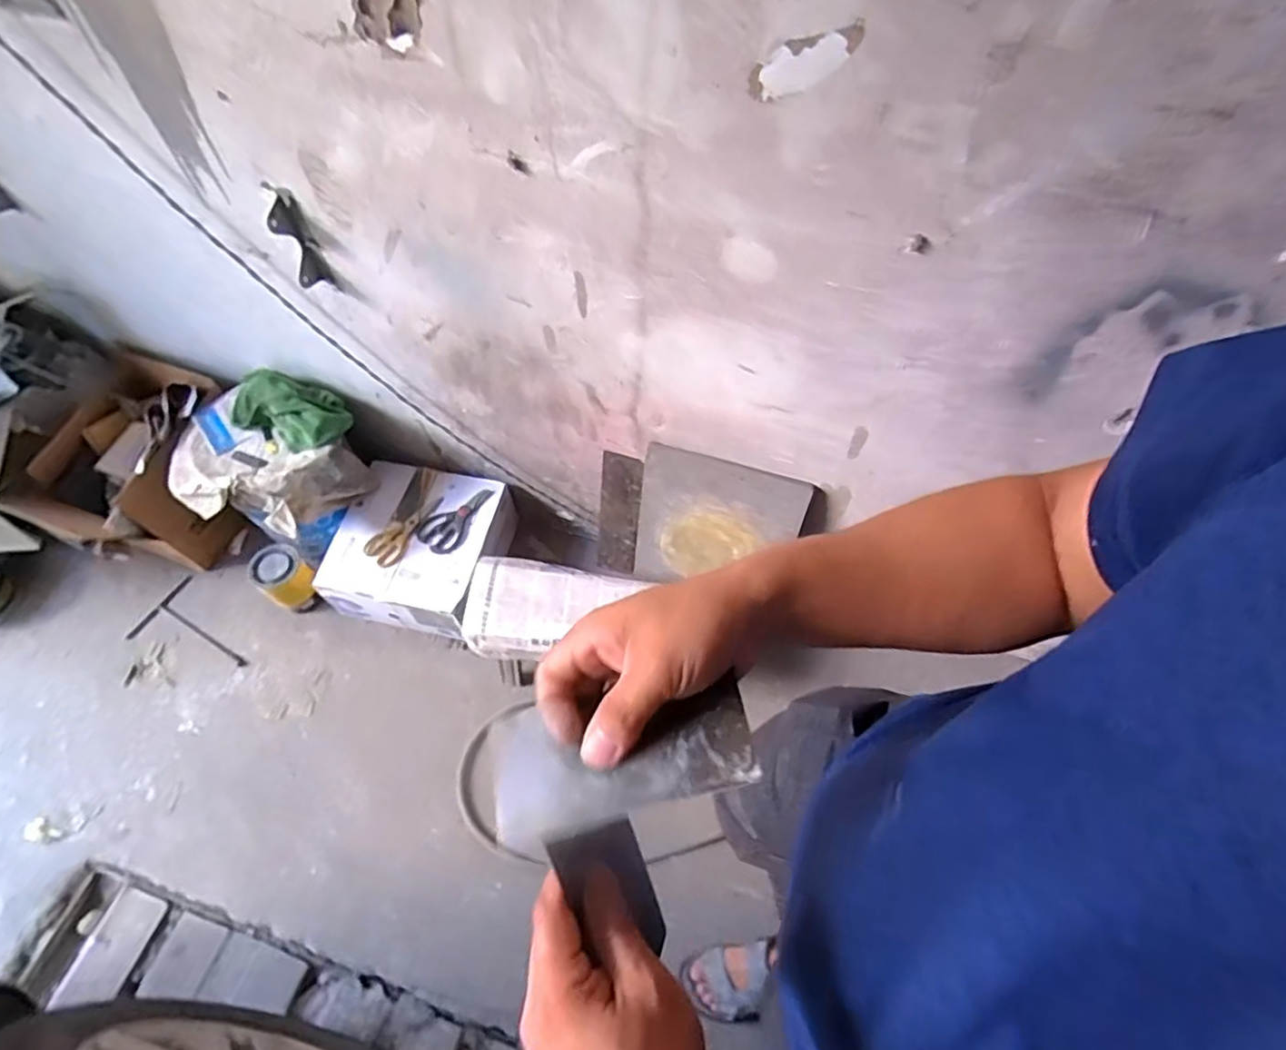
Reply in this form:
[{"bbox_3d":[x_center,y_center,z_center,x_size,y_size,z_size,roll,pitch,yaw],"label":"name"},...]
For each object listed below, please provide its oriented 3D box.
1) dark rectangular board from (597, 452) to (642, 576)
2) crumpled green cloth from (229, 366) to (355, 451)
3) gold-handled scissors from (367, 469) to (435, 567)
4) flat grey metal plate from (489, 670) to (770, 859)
[{"bbox_3d":[-0.051,-0.016,1.341,0.085,0.349,0.011,17,48,9],"label":"dark rectangular board"},{"bbox_3d":[-0.707,-0.247,1.269,0.235,0.085,0.159,20,60,13],"label":"crumpled green cloth"},{"bbox_3d":[-0.511,0.006,1.359,0.082,0.017,0.187,32,63,19],"label":"gold-handled scissors"},{"bbox_3d":[-0.011,0.109,0.311,0.126,0.007,0.074,-18,43,-1],"label":"flat grey metal plate"}]

